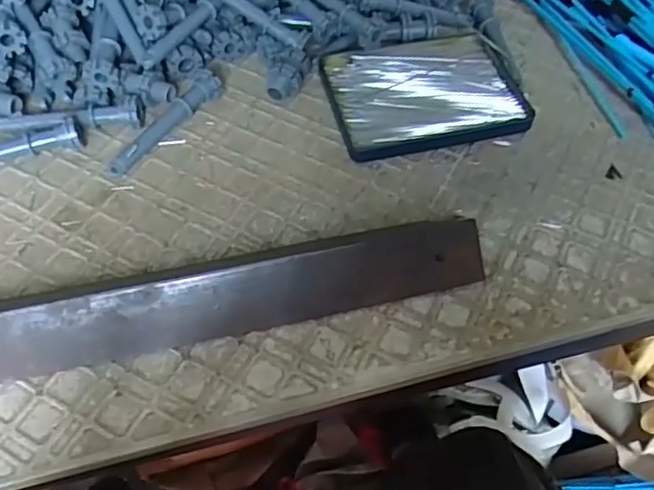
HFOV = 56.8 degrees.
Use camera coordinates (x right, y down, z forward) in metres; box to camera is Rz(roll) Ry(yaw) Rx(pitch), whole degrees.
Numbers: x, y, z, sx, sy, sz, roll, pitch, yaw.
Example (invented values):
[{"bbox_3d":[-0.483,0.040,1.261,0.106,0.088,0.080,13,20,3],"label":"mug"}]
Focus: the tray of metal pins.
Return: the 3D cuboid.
[{"bbox_3d":[0.067,-0.107,0.421,0.128,0.010,0.096,-10,58,-10],"label":"tray of metal pins"}]

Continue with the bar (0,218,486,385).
[{"bbox_3d":[-0.071,0.024,0.317,0.309,0.027,0.050,-10,58,-10],"label":"bar"}]

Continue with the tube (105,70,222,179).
[{"bbox_3d":[-0.105,-0.079,0.388,0.013,0.018,0.093,33,60,17],"label":"tube"}]

